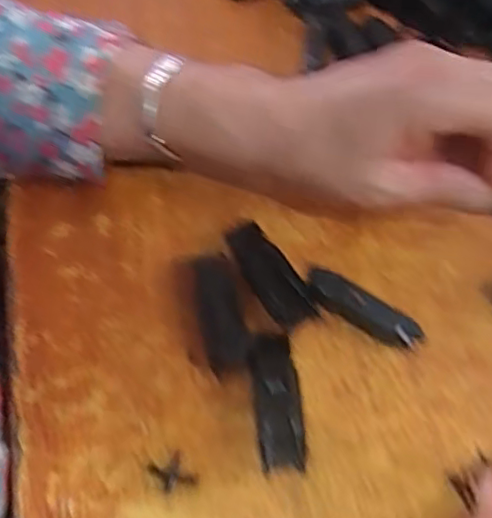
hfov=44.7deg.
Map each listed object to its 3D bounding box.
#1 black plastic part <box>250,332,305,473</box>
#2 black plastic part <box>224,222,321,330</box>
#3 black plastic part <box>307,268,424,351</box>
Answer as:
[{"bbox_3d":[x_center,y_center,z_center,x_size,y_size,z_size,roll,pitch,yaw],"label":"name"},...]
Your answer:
[{"bbox_3d":[0.016,0.069,0.292,0.022,0.009,0.064,-7,64,-4],"label":"black plastic part"},{"bbox_3d":[0.012,0.009,0.320,0.022,0.011,0.062,-31,68,-15],"label":"black plastic part"},{"bbox_3d":[0.060,0.027,0.308,0.062,0.021,0.013,30,67,13],"label":"black plastic part"}]

